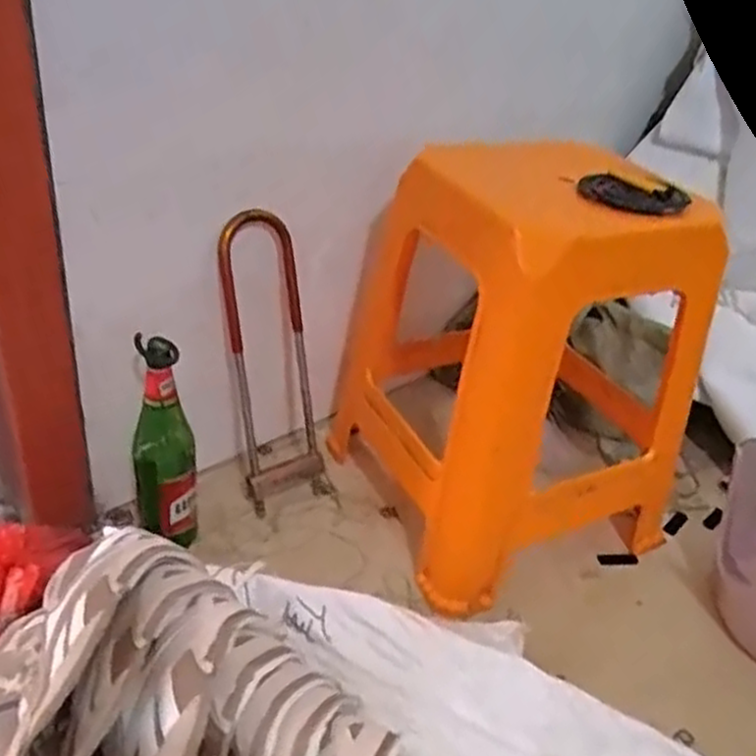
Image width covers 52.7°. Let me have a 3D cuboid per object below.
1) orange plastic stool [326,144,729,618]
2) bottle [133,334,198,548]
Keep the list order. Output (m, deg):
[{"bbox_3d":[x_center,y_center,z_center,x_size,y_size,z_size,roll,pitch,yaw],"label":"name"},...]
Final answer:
[{"bbox_3d":[0.162,-0.046,1.002,0.345,0.457,0.419,-11,38,-25],"label":"orange plastic stool"},{"bbox_3d":[-0.250,0.077,0.887,0.068,0.261,0.061,-7,36,-21],"label":"bottle"}]

